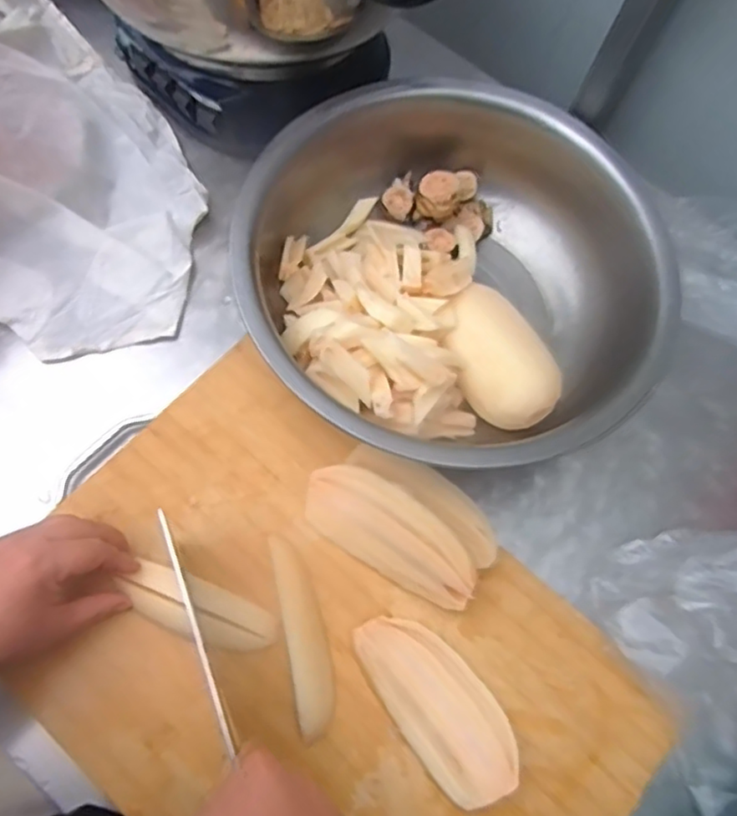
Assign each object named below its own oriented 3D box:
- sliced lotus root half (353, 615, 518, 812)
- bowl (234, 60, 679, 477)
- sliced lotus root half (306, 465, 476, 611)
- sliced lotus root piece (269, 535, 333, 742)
[{"bbox_3d":[0.050,0.216,0.476,0.066,0.028,0.143,-35,77,-18],"label":"sliced lotus root half"},{"bbox_3d":[0.073,-0.116,0.571,0.360,0.110,0.345,2,69,-6],"label":"bowl"},{"bbox_3d":[0.019,0.095,0.500,0.144,0.019,0.069,29,109,8],"label":"sliced lotus root half"},{"bbox_3d":[-0.048,0.168,0.485,0.027,0.032,0.145,-10,71,-11],"label":"sliced lotus root piece"}]

